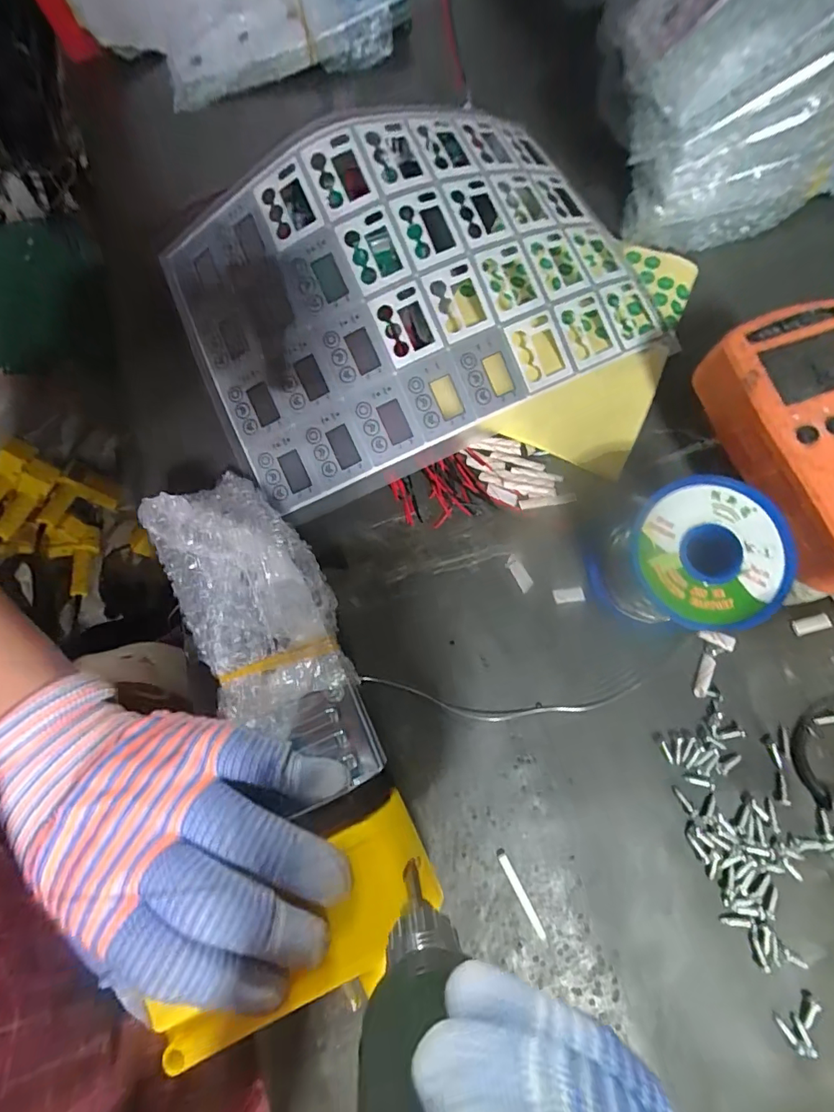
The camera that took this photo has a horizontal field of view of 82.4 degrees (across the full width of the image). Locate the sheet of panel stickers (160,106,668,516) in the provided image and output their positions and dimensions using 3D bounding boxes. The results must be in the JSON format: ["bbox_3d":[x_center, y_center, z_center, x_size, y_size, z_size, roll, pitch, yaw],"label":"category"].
[{"bbox_3d":[0.006,-0.159,0.274,0.280,0.046,0.179,-24,79,-3],"label":"sheet of panel stickers"}]

